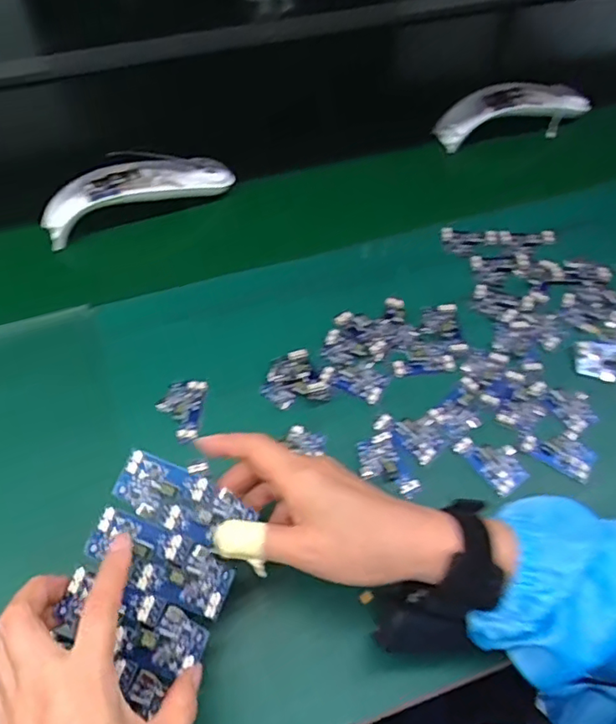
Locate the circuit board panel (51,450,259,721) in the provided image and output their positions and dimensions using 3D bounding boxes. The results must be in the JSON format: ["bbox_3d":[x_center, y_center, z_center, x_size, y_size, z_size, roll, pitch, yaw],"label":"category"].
[{"bbox_3d":[-0.095,0.131,0.351,0.090,0.009,0.132,25,73,-2],"label":"circuit board panel"}]

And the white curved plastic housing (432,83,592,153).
[{"bbox_3d":[0.265,-0.298,0.681,0.200,0.059,0.089,-19,60,-14],"label":"white curved plastic housing"}]

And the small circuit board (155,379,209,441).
[{"bbox_3d":[-0.107,0.039,0.472,0.037,0.004,0.056,4,58,1],"label":"small circuit board"}]

